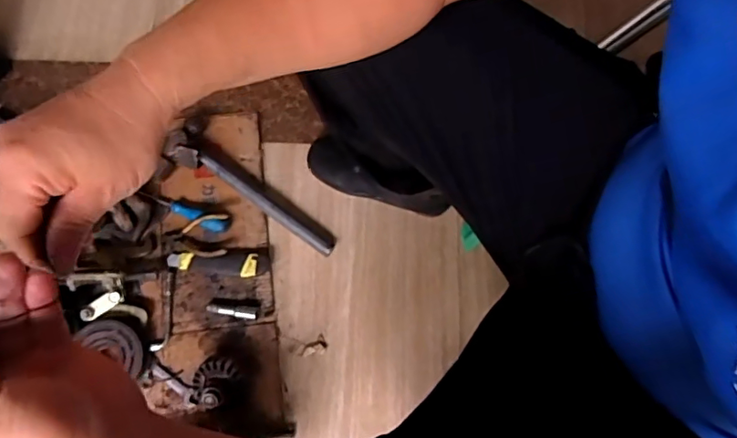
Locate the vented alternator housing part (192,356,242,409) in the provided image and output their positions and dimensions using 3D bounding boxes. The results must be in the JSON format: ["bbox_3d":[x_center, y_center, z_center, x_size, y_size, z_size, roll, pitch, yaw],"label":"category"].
[{"bbox_3d":[-0.222,0.239,0.772,0.064,0.058,0.080,28,75,7],"label":"vented alternator housing part"}]

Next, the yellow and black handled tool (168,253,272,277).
[{"bbox_3d":[-0.237,0.070,0.832,0.157,0.032,0.040,0,73,-1],"label":"yellow and black handled tool"}]

